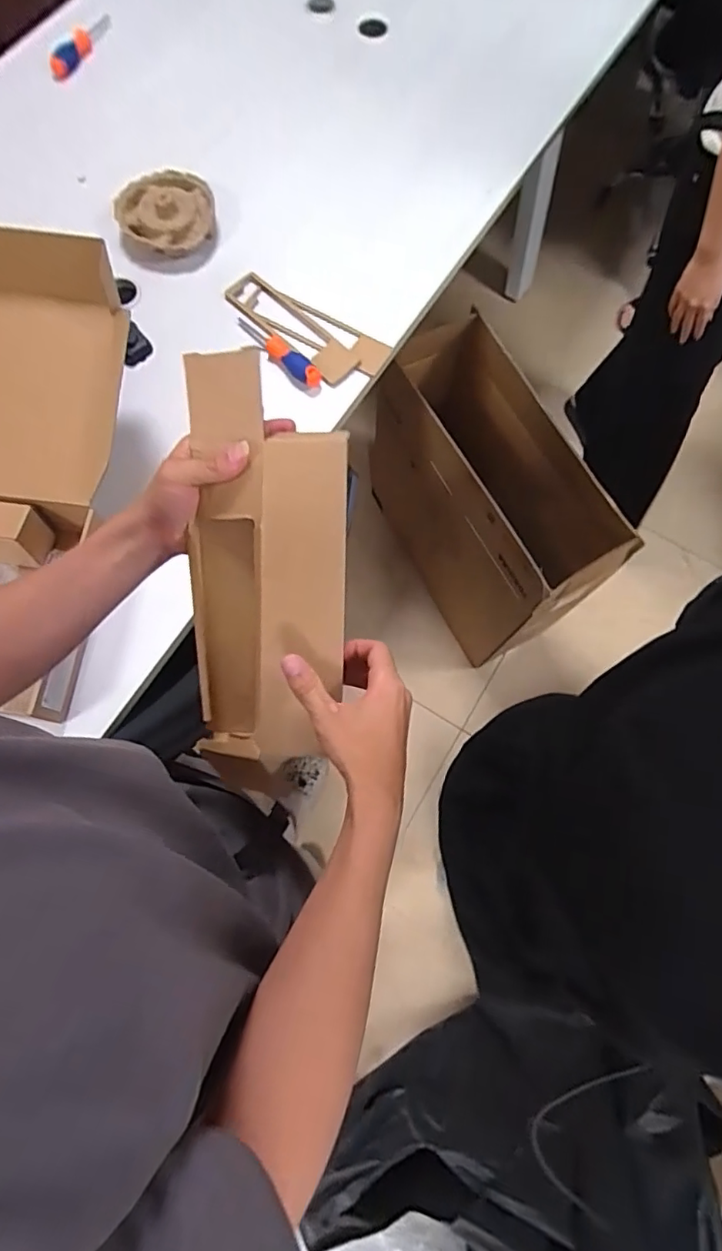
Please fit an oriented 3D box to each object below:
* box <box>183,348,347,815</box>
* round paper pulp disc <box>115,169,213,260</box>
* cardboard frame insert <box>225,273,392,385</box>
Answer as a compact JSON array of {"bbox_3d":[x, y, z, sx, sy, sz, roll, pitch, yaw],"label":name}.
[{"bbox_3d":[-0.083,-0.032,0.470,0.133,0.056,0.348,4,104,0],"label":"box"},{"bbox_3d":[-0.324,-0.691,0.931,0.159,0.046,0.145,-16,75,-5],"label":"round paper pulp disc"},{"bbox_3d":[-0.094,-0.477,0.915,0.278,0.028,0.099,30,76,7],"label":"cardboard frame insert"}]

